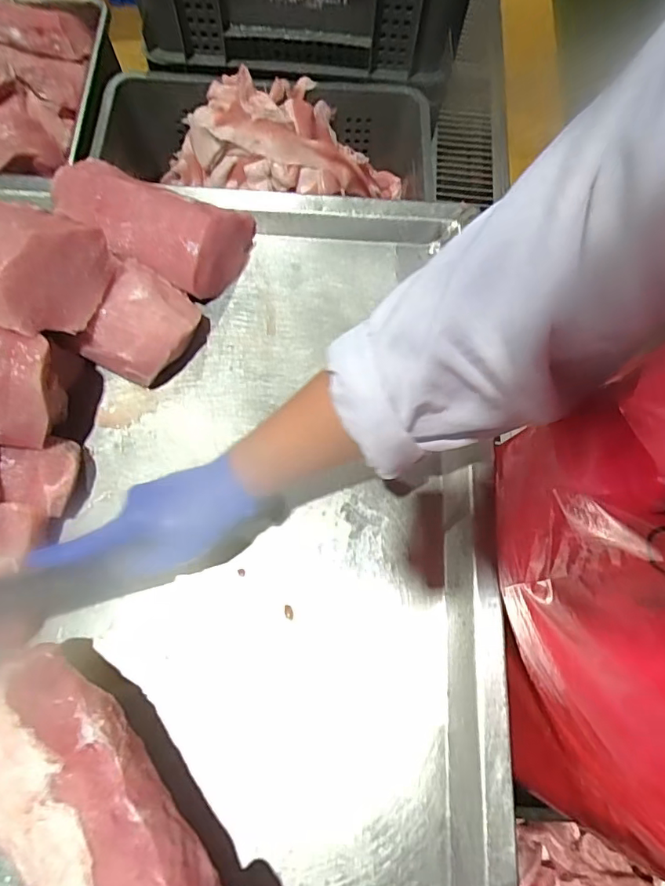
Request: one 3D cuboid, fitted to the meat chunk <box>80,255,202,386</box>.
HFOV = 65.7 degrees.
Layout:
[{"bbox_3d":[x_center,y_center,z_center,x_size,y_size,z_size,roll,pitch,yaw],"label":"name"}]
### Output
[{"bbox_3d":[-0.196,-0.122,0.545,0.083,0.073,0.110,27,72,6],"label":"meat chunk"}]

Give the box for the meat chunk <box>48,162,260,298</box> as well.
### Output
[{"bbox_3d":[-0.202,-0.241,0.578,0.202,0.078,0.119,20,73,6],"label":"meat chunk"}]

